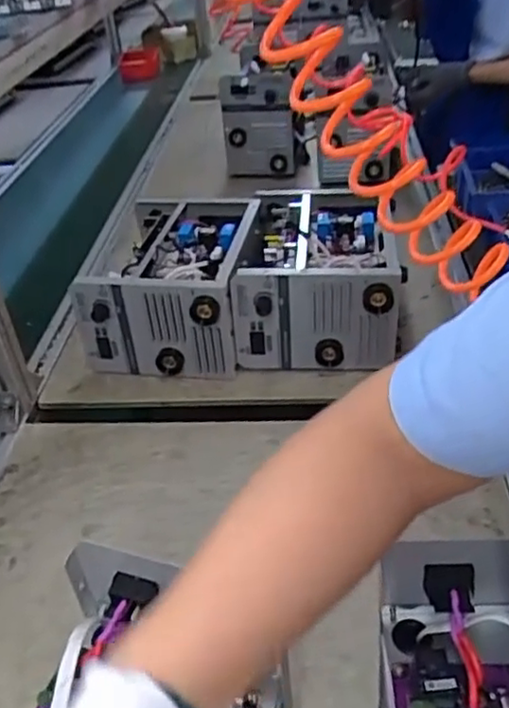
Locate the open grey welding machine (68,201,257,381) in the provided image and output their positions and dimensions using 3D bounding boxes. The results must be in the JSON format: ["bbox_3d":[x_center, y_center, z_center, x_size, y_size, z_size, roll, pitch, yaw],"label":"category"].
[{"bbox_3d":[-0.111,-0.111,0.985,0.201,0.146,0.284,3,39,9],"label":"open grey welding machine"}]

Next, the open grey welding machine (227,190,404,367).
[{"bbox_3d":[0.088,-0.123,0.974,0.213,0.154,0.289,-1,38,4],"label":"open grey welding machine"}]

